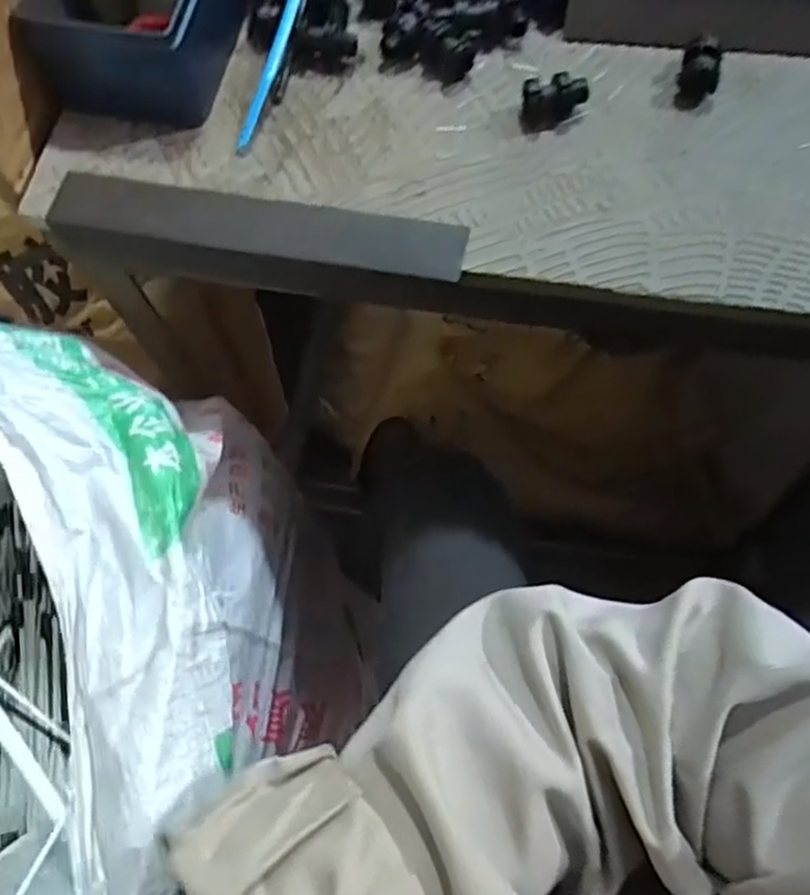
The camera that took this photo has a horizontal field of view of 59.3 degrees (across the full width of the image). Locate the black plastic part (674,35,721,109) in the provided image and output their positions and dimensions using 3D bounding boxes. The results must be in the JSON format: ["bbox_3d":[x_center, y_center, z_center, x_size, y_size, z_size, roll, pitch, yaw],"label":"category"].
[{"bbox_3d":[0.176,-0.223,0.425,0.023,0.021,0.035,19,73,9],"label":"black plastic part"}]

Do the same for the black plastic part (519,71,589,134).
[{"bbox_3d":[0.088,-0.204,0.419,0.038,0.021,0.020,-14,71,-3],"label":"black plastic part"}]

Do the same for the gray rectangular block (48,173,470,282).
[{"bbox_3d":[-0.083,-0.125,0.402,0.234,0.009,0.031,9,71,6],"label":"gray rectangular block"}]

